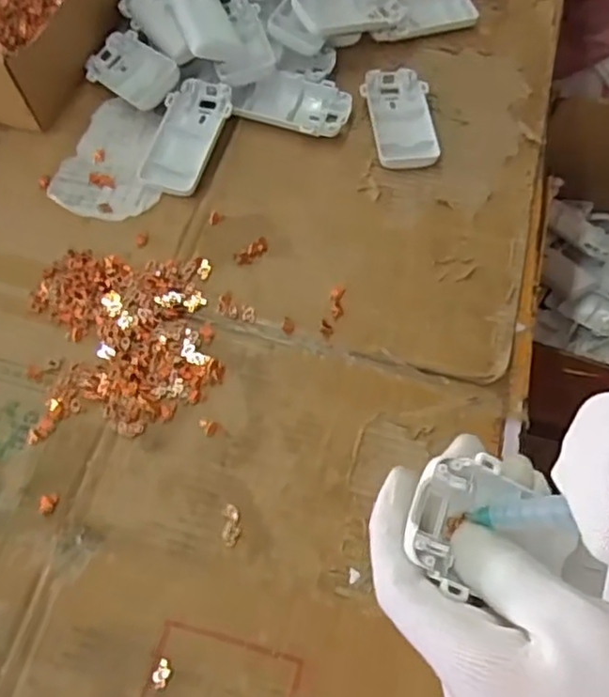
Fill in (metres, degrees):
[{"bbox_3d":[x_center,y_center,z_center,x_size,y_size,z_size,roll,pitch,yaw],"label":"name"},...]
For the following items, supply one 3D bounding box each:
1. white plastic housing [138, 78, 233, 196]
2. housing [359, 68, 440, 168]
[{"bbox_3d":[-0.088,-0.161,0.505,0.049,0.024,0.094,14,66,8],"label":"white plastic housing"},{"bbox_3d":[0.074,-0.182,0.519,0.051,0.014,0.099,-4,65,0],"label":"housing"}]

